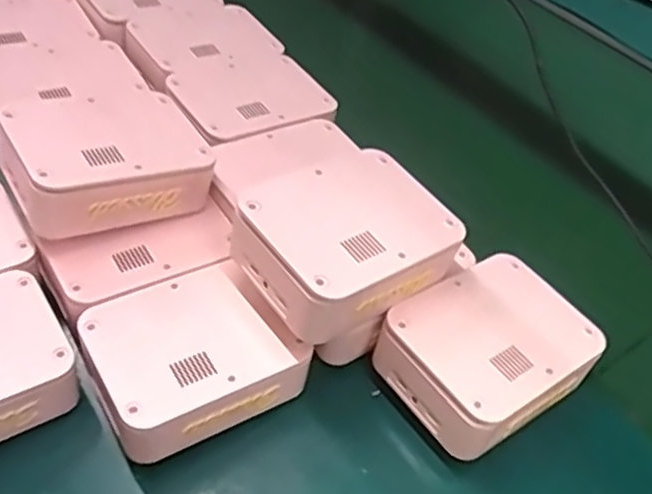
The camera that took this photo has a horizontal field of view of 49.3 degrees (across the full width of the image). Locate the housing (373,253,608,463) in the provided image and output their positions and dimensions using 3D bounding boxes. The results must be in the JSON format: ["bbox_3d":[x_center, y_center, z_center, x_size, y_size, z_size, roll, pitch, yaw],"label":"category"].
[{"bbox_3d":[0.108,0.072,0.474,0.130,0.065,0.097,-27,55,-26],"label":"housing"}]

